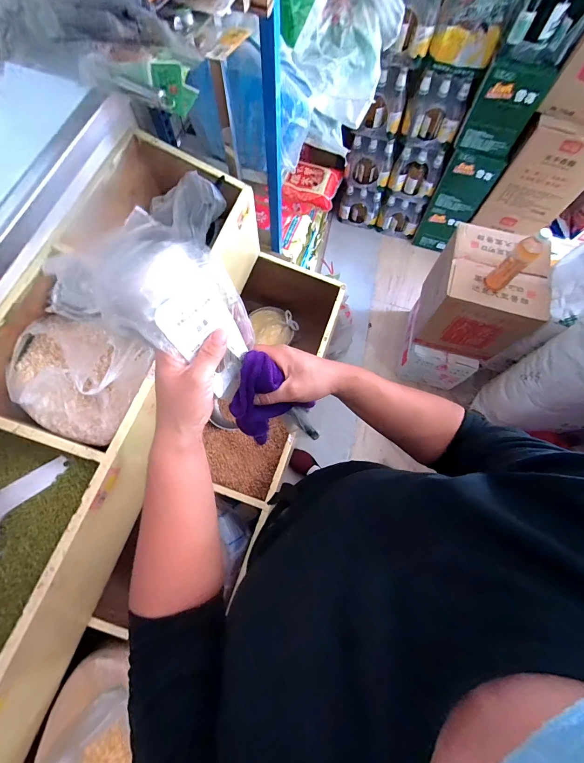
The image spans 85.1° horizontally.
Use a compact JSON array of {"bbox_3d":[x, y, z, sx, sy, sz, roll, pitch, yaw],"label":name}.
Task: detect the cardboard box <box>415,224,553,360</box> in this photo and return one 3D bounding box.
[{"bbox_3d":[0.655,-0.308,1.145,0.281,0.327,0.326,12,72,3],"label":"cardboard box"}]

